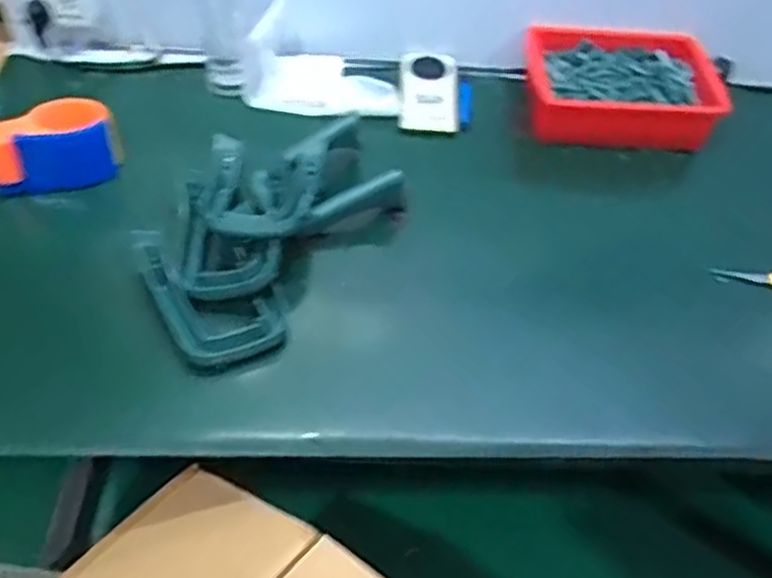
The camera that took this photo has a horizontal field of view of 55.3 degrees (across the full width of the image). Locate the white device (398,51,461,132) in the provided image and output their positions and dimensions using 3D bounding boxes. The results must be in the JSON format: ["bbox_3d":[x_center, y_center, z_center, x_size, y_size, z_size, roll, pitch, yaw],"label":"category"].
[{"bbox_3d":[0.060,-0.276,1.017,0.082,0.030,0.153,4,48,-2],"label":"white device"}]

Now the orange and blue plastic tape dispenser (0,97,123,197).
[{"bbox_3d":[-0.384,-0.163,0.850,0.144,0.077,0.070,-14,51,-17],"label":"orange and blue plastic tape dispenser"}]

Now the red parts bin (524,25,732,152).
[{"bbox_3d":[0.319,-0.277,1.014,0.266,0.082,0.188,9,48,2],"label":"red parts bin"}]

